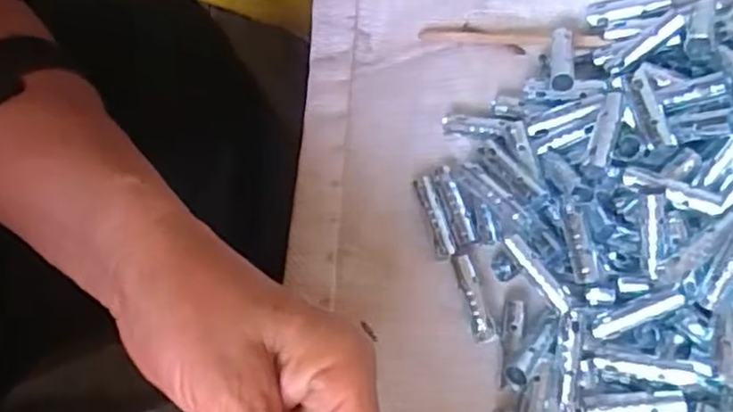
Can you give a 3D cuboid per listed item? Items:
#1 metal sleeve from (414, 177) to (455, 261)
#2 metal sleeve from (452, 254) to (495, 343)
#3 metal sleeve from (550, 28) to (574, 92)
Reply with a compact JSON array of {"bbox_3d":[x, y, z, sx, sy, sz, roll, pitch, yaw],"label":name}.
[{"bbox_3d":[0.031,0.006,0.319,0.009,0.006,0.038,-15,73,-6],"label":"metal sleeve"},{"bbox_3d":[0.047,0.041,0.308,0.008,0.010,0.038,-17,73,-7],"label":"metal sleeve"},{"bbox_3d":[0.092,-0.068,0.330,0.010,0.012,0.039,10,52,2],"label":"metal sleeve"}]

